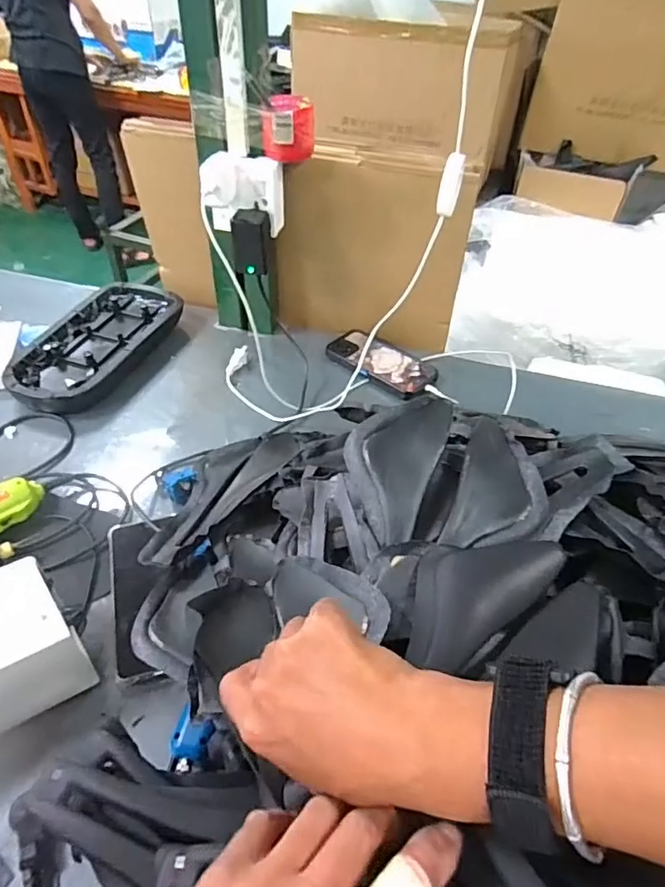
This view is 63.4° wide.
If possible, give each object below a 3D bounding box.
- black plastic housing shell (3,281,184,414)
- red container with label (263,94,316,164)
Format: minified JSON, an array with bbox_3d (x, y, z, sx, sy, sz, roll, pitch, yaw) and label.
[{"bbox_3d":[-0.349,-0.151,0.810,0.153,0.040,0.291,13,46,10],"label":"black plastic housing shell"},{"bbox_3d":[-0.053,-0.385,0.664,0.062,0.064,0.053,-1,46,-4],"label":"red container with label"}]

